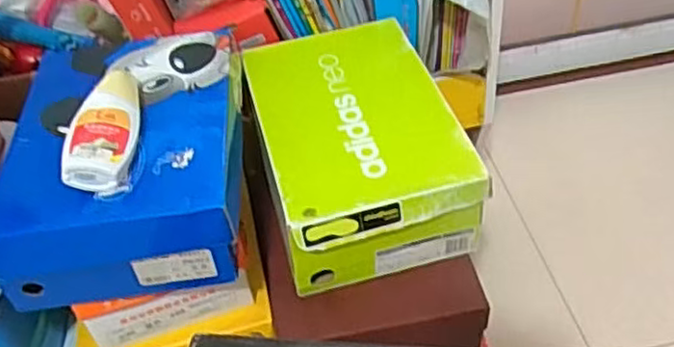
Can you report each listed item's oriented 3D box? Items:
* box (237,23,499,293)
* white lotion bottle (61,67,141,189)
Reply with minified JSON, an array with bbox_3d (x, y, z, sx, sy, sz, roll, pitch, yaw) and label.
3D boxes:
[{"bbox_3d":[0.018,-0.029,0.736,0.186,0.106,0.289,-14,44,-7],"label":"box"},{"bbox_3d":[-0.207,-0.048,0.611,0.053,0.032,0.149,-10,44,-2],"label":"white lotion bottle"}]

